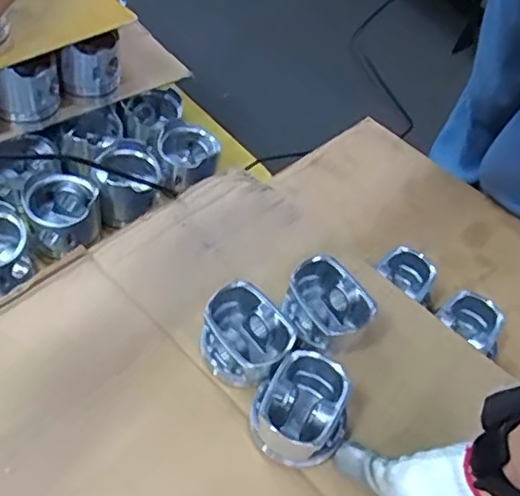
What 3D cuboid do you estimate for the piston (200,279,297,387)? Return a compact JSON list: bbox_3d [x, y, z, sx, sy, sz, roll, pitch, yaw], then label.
[{"bbox_3d":[-0.015,0.073,0.515,0.063,0.046,0.074,-27,61,-27],"label":"piston"}]

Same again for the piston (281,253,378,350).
[{"bbox_3d":[0.055,0.048,0.539,0.059,0.050,0.071,-29,62,-28],"label":"piston"}]

